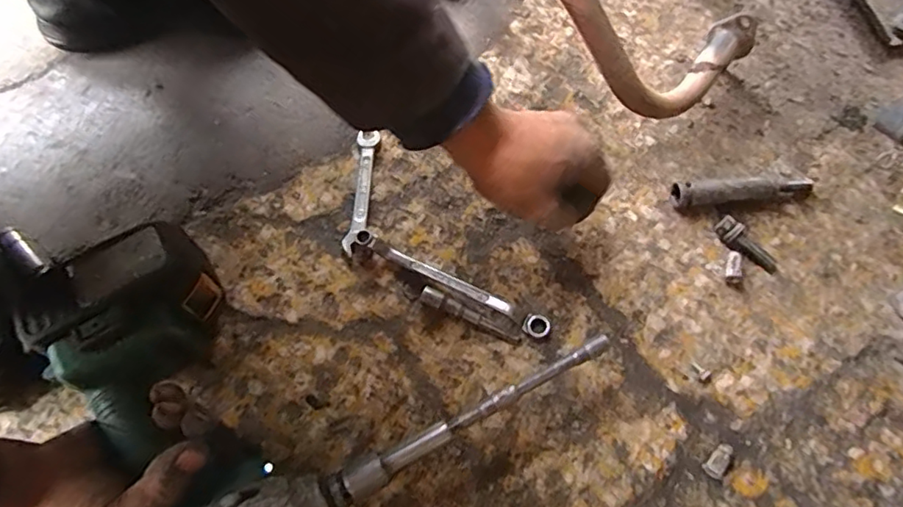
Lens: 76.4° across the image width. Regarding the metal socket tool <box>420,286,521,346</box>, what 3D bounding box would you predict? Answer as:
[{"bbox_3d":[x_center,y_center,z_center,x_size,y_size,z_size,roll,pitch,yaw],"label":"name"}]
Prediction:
[{"bbox_3d":[0.014,0.049,0.439,0.082,0.011,0.011,27,71,10],"label":"metal socket tool"}]

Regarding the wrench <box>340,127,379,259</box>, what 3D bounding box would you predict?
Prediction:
[{"bbox_3d":[-0.077,-0.051,0.480,0.017,0.005,0.109,4,69,1],"label":"wrench"}]

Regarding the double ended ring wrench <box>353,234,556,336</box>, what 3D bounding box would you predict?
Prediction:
[{"bbox_3d":[0.000,0.023,0.448,0.164,0.015,0.017,26,71,9],"label":"double ended ring wrench"}]

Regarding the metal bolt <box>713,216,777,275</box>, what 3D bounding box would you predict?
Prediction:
[{"bbox_3d":[0.238,-0.006,0.462,0.056,0.014,0.017,40,74,14],"label":"metal bolt"}]

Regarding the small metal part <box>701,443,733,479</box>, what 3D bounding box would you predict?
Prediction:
[{"bbox_3d":[0.190,0.147,0.407,0.015,0.011,0.025,36,73,13],"label":"small metal part"}]

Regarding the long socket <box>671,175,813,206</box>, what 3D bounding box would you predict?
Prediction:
[{"bbox_3d":[0.244,-0.052,0.473,0.117,0.024,0.018,-5,69,-2],"label":"long socket"}]

